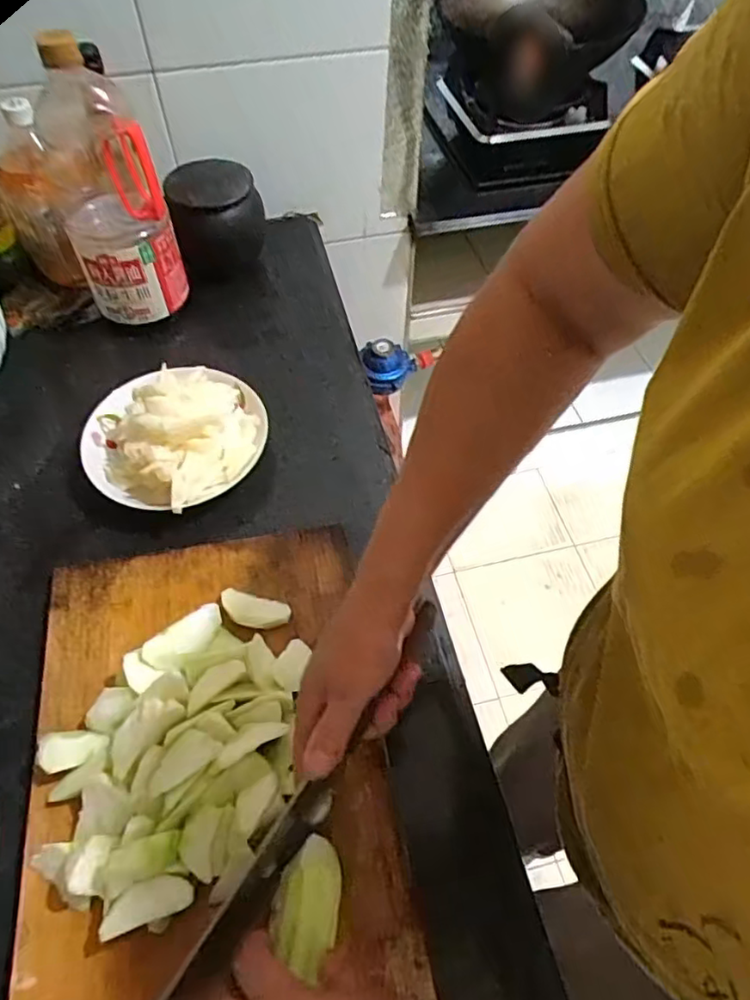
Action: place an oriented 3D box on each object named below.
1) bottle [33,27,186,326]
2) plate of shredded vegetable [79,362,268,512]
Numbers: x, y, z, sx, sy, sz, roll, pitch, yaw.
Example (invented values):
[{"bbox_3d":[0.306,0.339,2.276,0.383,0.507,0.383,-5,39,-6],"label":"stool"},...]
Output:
[{"bbox_3d":[-0.283,-0.332,0.660,0.103,0.260,0.112,-18,57,-13],"label":"bottle"},{"bbox_3d":[-0.200,-0.073,0.625,0.159,0.099,0.173,0,55,0],"label":"plate of shredded vegetable"}]

